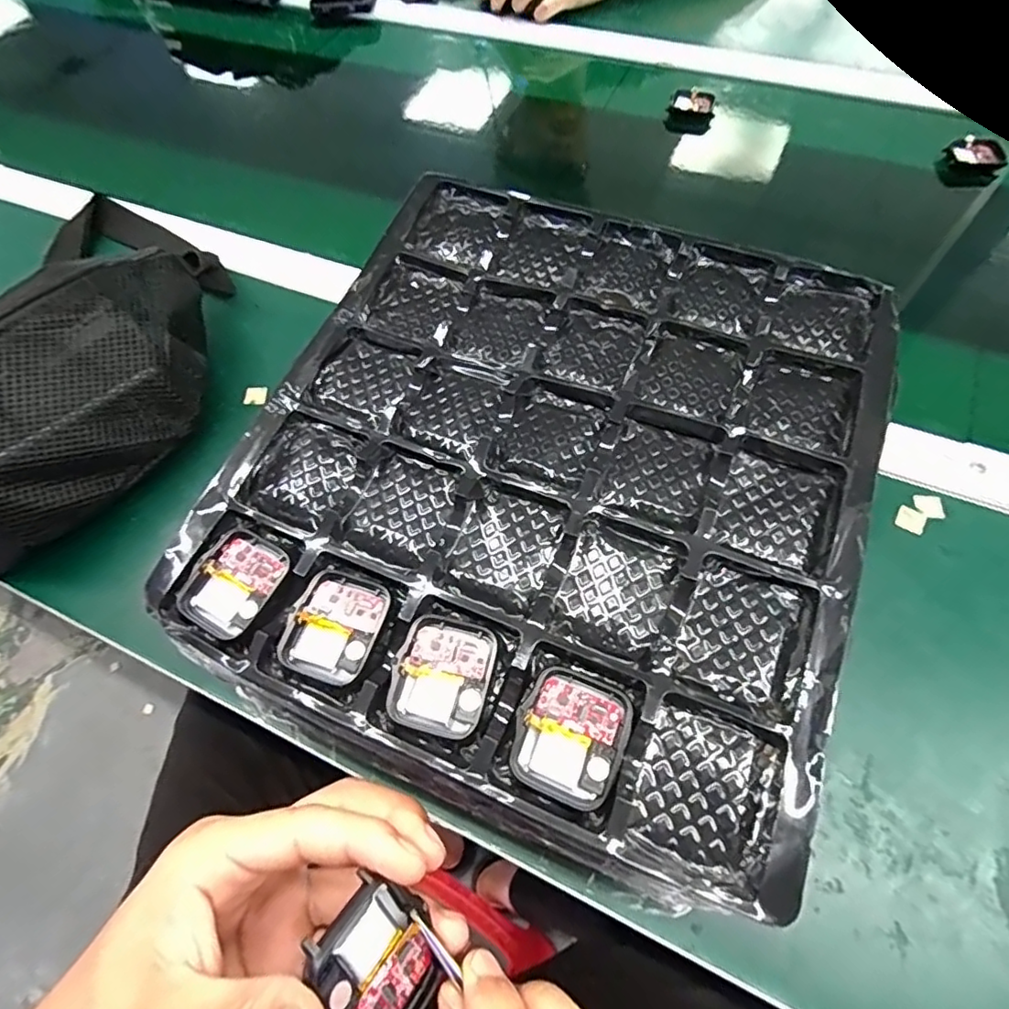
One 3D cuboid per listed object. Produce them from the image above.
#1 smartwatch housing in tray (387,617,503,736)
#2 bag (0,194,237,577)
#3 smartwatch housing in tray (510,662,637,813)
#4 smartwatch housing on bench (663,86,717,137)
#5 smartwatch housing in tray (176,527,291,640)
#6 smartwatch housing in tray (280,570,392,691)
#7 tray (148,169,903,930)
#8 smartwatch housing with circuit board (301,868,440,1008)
[{"bbox_3d":[-0.023,0.066,0.216,0.038,0.007,0.041,12,65,10],"label":"smartwatch housing in tray"},{"bbox_3d":[-0.294,-0.082,0.373,0.131,0.113,0.297,29,68,17],"label":"bag"},{"bbox_3d":[0.024,0.084,0.203,0.037,0.009,0.043,20,66,13],"label":"smartwatch housing in tray"},{"bbox_3d":[0.194,-0.412,0.580,0.047,0.030,0.033,7,64,7],"label":"smartwatch housing on bench"},{"bbox_3d":[-0.115,0.034,0.238,0.036,0.010,0.044,26,68,16],"label":"smartwatch housing in tray"},{"bbox_3d":[-0.068,0.050,0.226,0.036,0.006,0.043,16,65,12],"label":"smartwatch housing in tray"},{"bbox_3d":[0.022,-0.027,0.255,0.261,0.021,0.296,19,66,13],"label":"tray"},{"bbox_3d":[-0.040,0.144,0.175,0.036,0.009,0.045,-37,104,-46],"label":"smartwatch housing with circuit board"}]

